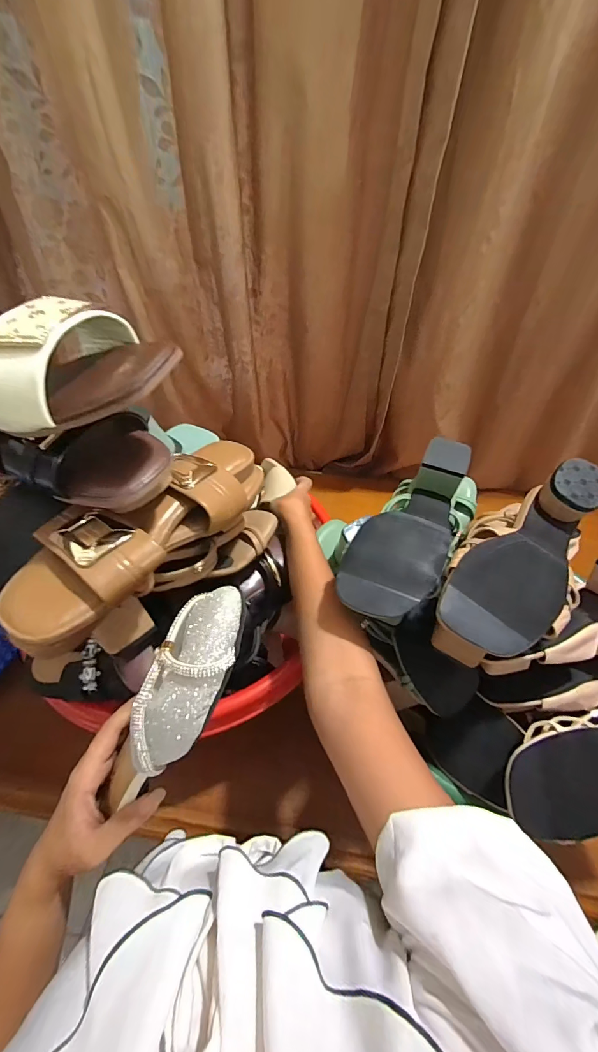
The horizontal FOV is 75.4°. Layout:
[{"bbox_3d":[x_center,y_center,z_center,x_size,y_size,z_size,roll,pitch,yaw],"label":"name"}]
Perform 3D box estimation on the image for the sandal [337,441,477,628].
[{"bbox_3d":[0.126,0.001,0.407,0.083,0.084,0.243,28,53,21],"label":"sandal"}]

